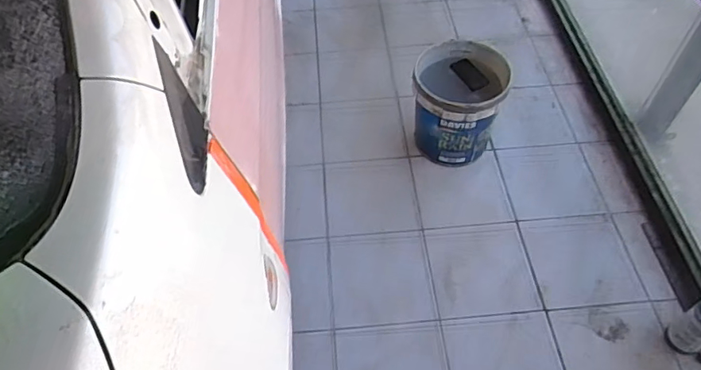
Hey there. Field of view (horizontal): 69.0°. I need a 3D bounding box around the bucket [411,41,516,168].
[{"bbox_3d":[0.357,-0.254,1.714,0.284,0.326,0.289,-1,54,2],"label":"bucket"}]

